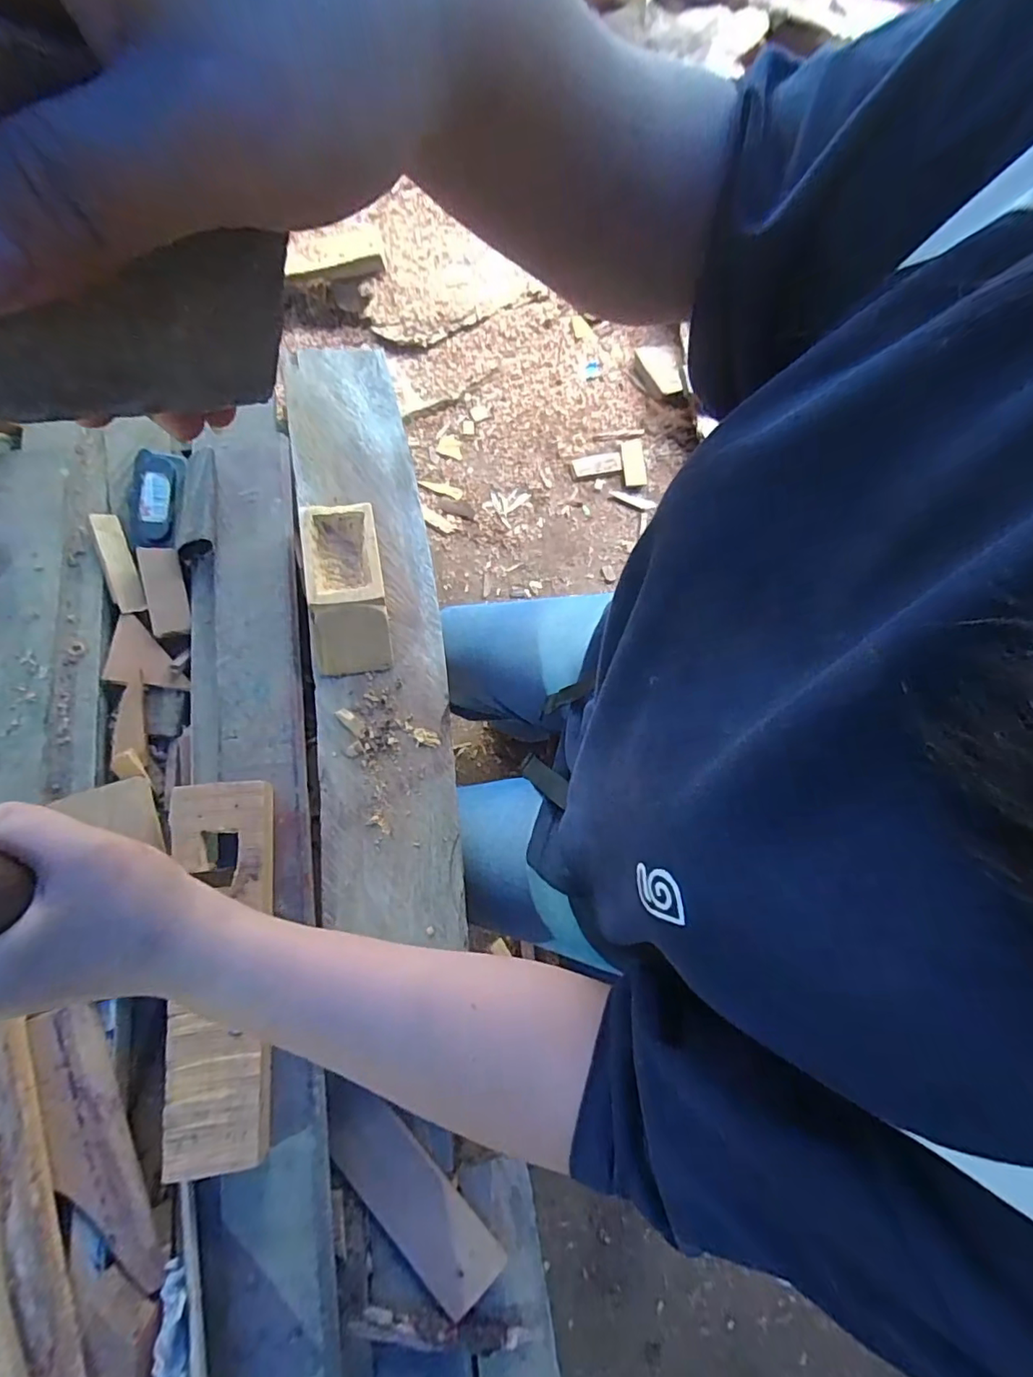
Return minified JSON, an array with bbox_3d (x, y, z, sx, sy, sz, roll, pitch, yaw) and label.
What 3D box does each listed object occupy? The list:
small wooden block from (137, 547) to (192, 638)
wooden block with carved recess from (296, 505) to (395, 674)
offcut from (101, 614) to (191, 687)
[{"bbox_3d":[-0.323,-0.090,0.504,0.031,0.013,0.080,-12,90,-6],"label":"small wooden block"},{"bbox_3d":[-0.151,-0.089,0.494,0.063,0.056,0.142,-7,74,-6],"label":"wooden block with carved recess"},{"bbox_3d":[-0.326,-0.034,0.491,0.065,0.016,0.066,1,73,-4],"label":"offcut"}]

